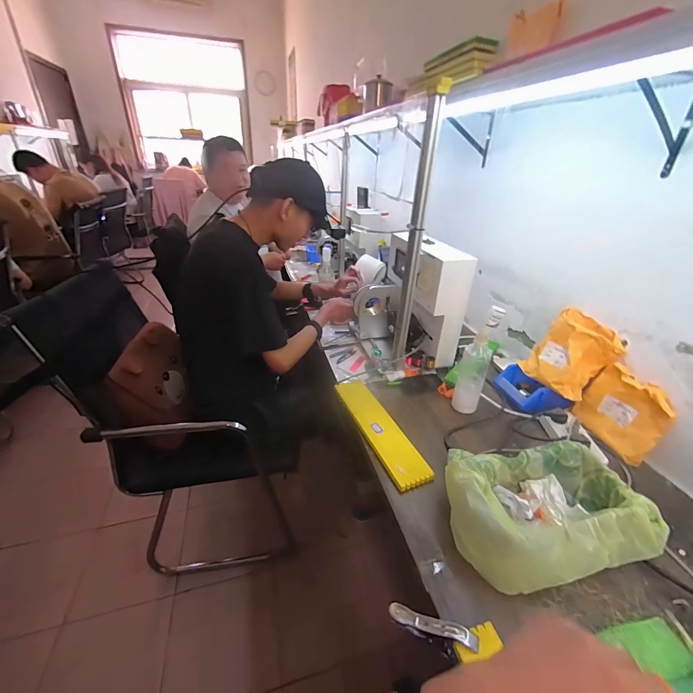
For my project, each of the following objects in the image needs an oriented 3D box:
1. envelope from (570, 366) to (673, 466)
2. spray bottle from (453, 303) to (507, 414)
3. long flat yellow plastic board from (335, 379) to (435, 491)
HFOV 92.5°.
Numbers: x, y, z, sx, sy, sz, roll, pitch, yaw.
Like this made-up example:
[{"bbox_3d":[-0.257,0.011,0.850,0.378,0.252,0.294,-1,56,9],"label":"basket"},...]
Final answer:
[{"bbox_3d":[0.605,0.143,0.734,0.024,0.163,0.164,5,29,-24],"label":"envelope"},{"bbox_3d":[0.315,0.038,0.811,0.067,0.273,0.063,12,31,18],"label":"spray bottle"},{"bbox_3d":[0.074,0.183,0.780,0.087,0.015,0.341,-10,32,-21],"label":"long flat yellow plastic board"}]

